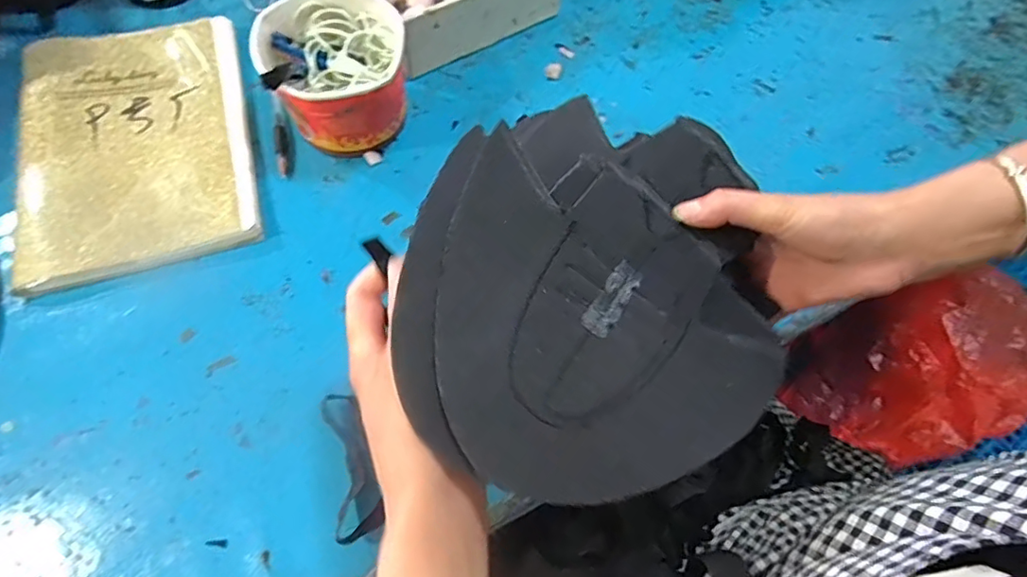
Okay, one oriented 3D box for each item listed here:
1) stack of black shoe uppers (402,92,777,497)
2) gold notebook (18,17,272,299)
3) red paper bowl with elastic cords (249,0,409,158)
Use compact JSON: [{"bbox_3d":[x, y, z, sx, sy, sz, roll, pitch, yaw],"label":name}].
[{"bbox_3d":[0.053,-0.002,0.312,0.199,0.074,0.236,18,63,6],"label":"stack of black shoe uppers"},{"bbox_3d":[-0.319,-0.126,0.477,0.180,0.023,0.251,-13,64,-10],"label":"gold notebook"},{"bbox_3d":[-0.145,-0.181,0.470,0.113,0.091,0.115,1,62,-2],"label":"red paper bowl with elastic cords"}]

